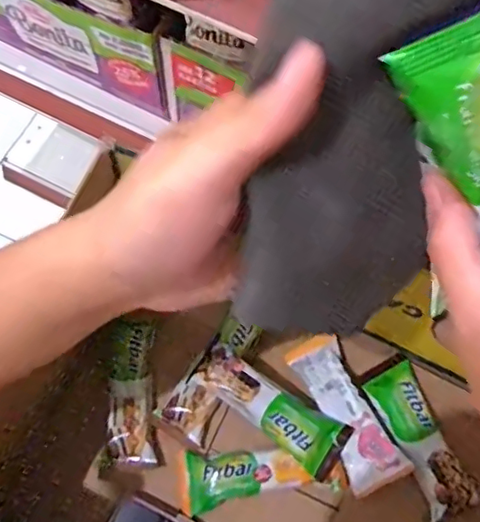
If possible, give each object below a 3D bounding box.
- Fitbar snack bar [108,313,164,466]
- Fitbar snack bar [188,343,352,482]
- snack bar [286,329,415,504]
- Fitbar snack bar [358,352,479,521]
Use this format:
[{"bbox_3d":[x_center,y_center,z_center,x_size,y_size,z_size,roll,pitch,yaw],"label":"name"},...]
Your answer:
[{"bbox_3d":[-0.092,0.112,0.492,0.039,0.019,0.117,-5,69,-3],"label":"Fitbar snack bar"},{"bbox_3d":[0.026,0.121,0.471,0.130,0.020,0.043,34,72,11],"label":"Fitbar snack bar"},{"bbox_3d":[0.087,0.122,0.484,0.045,0.018,0.137,-22,54,-9],"label":"snack bar"},{"bbox_3d":[0.144,0.141,0.466,0.040,0.023,0.126,-23,71,-10],"label":"Fitbar snack bar"}]

